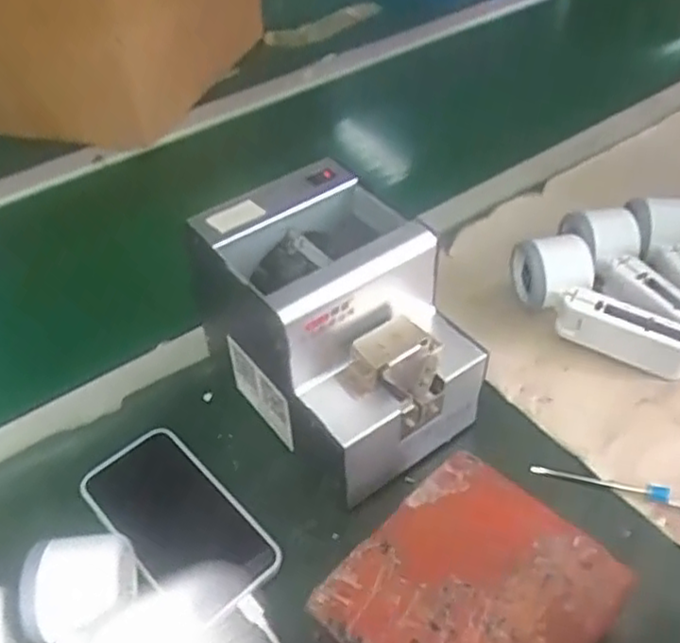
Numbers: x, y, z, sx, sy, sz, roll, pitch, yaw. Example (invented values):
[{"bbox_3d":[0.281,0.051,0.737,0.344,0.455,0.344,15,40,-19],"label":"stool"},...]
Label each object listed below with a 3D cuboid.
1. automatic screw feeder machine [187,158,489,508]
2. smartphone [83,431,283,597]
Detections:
[{"bbox_3d":[0.000,0.006,0.498,0.125,0.147,0.170,-30,50,-24],"label":"automatic screw feeder machine"},{"bbox_3d":[-0.109,0.132,0.478,0.073,0.007,0.145,-36,53,-28],"label":"smartphone"}]

